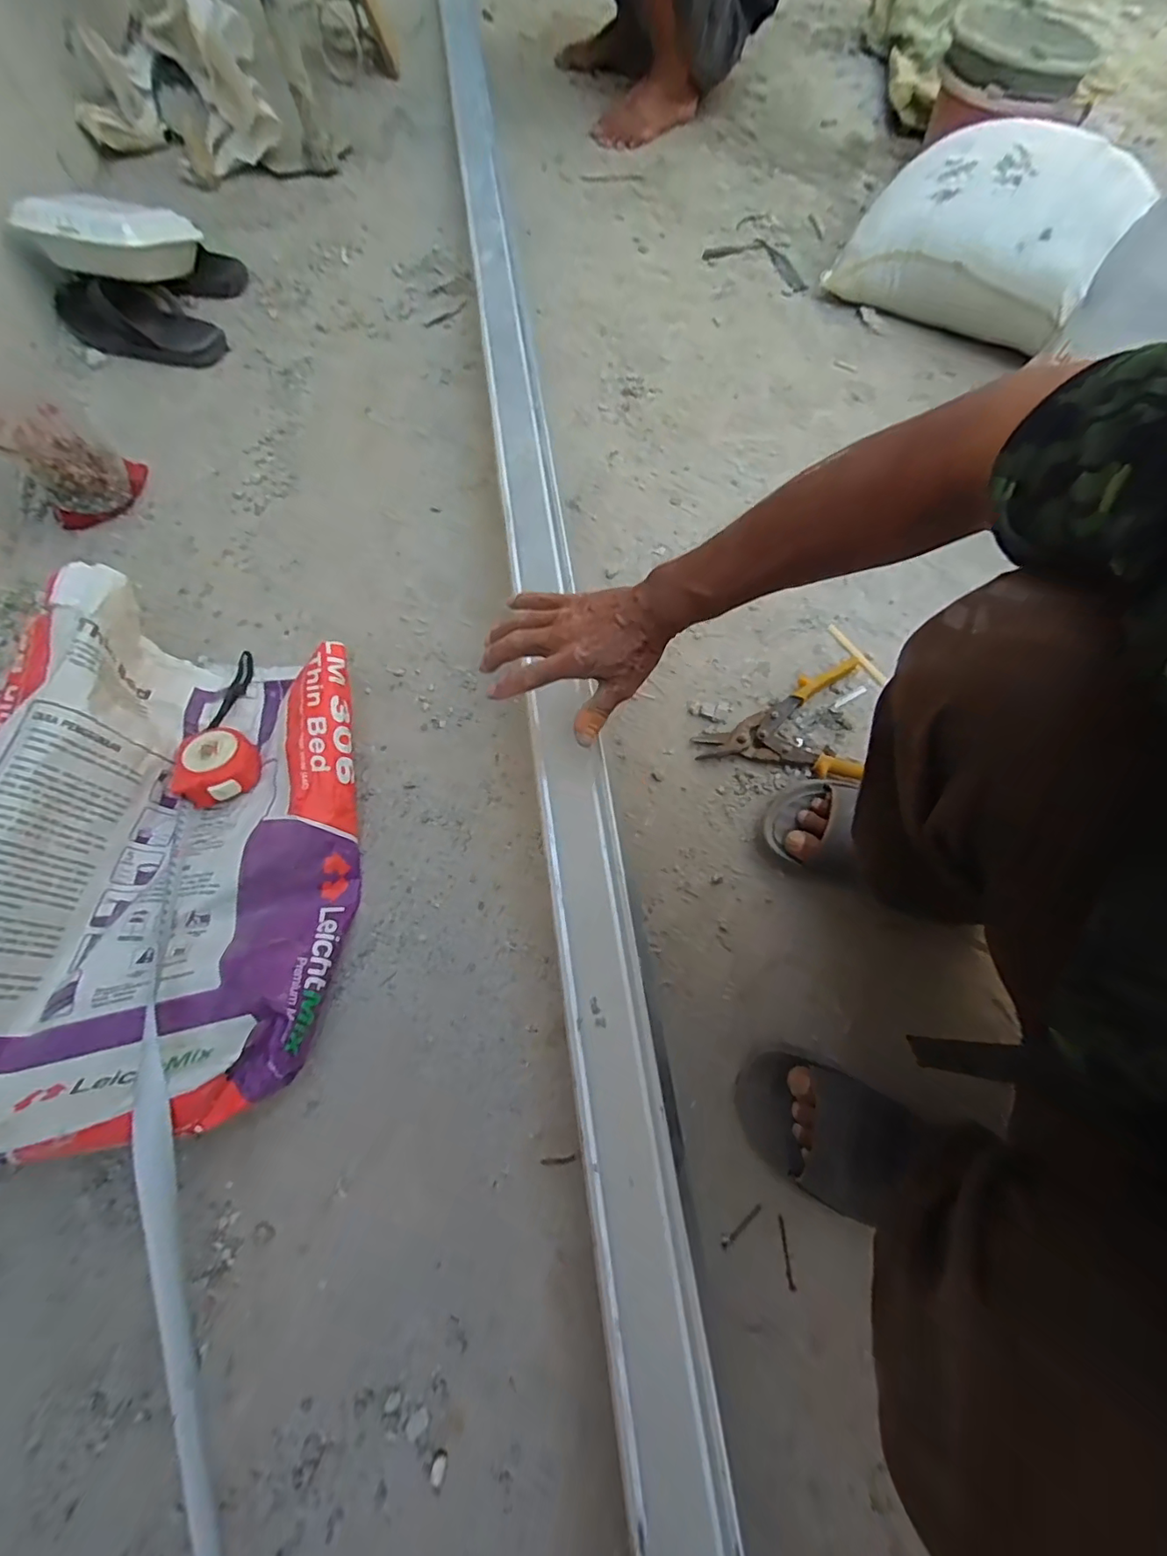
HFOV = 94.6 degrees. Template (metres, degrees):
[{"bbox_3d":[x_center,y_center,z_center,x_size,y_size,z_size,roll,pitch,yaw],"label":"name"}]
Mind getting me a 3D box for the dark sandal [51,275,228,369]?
[{"bbox_3d":[-0.680,-0.693,0.815,0.254,0.061,0.110,12,70,2],"label":"dark sandal"}]

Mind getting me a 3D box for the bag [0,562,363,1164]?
[{"bbox_3d":[-0.387,0.063,0.505,0.321,0.143,0.484,5,70,-1],"label":"bag"}]

